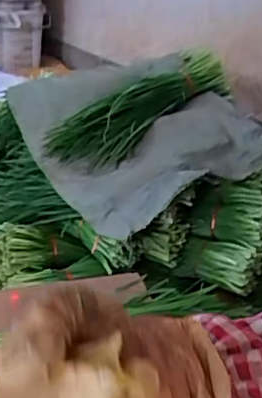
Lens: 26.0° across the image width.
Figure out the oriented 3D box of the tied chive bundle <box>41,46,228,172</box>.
[{"bbox_3d":[0.029,-0.246,1.463,0.536,0.109,0.179,-33,42,-28],"label":"tied chive bundle"}]

